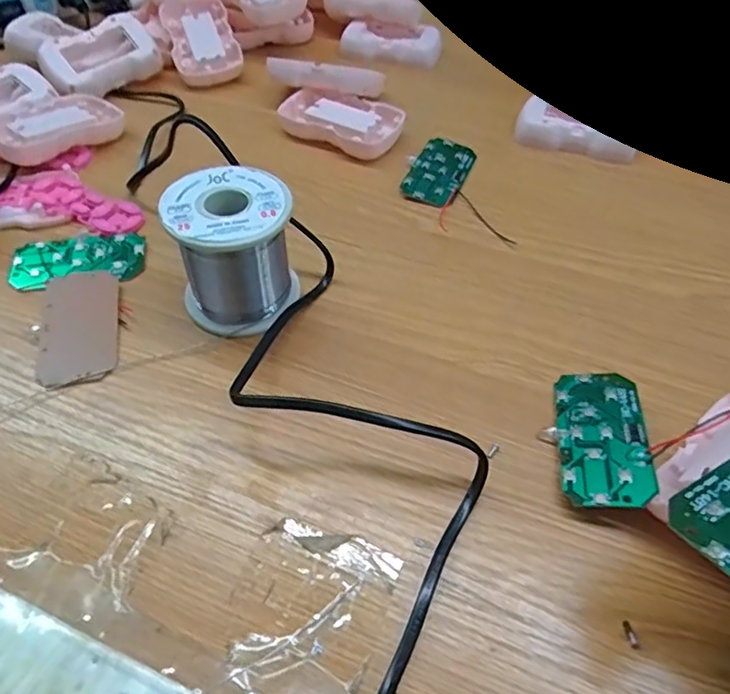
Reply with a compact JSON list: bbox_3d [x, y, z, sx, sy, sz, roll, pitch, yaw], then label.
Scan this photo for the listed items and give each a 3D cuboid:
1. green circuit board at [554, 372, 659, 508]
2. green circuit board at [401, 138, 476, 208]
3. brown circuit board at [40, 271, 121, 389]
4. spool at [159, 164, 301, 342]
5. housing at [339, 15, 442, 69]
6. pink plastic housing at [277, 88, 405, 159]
[{"bbox_3d":[0.107,0.039,0.265,0.036,0.004,0.073,-3,43,17],"label":"green circuit board"},{"bbox_3d":[0.052,-0.123,0.408,0.038,0.005,0.077,19,53,13],"label":"green circuit board"},{"bbox_3d":[-0.150,-0.011,0.310,0.037,0.006,0.075,-10,52,-10],"label":"brown circuit board"},{"bbox_3d":[-0.068,-0.049,0.306,0.059,0.063,0.062,-9,51,-9],"label":"spool"},{"bbox_3d":[0.023,-0.271,0.520,0.087,0.020,0.051,5,51,2],"label":"housing"},{"bbox_3d":[-0.017,-0.167,0.435,0.089,0.017,0.056,17,52,12],"label":"pink plastic housing"}]

